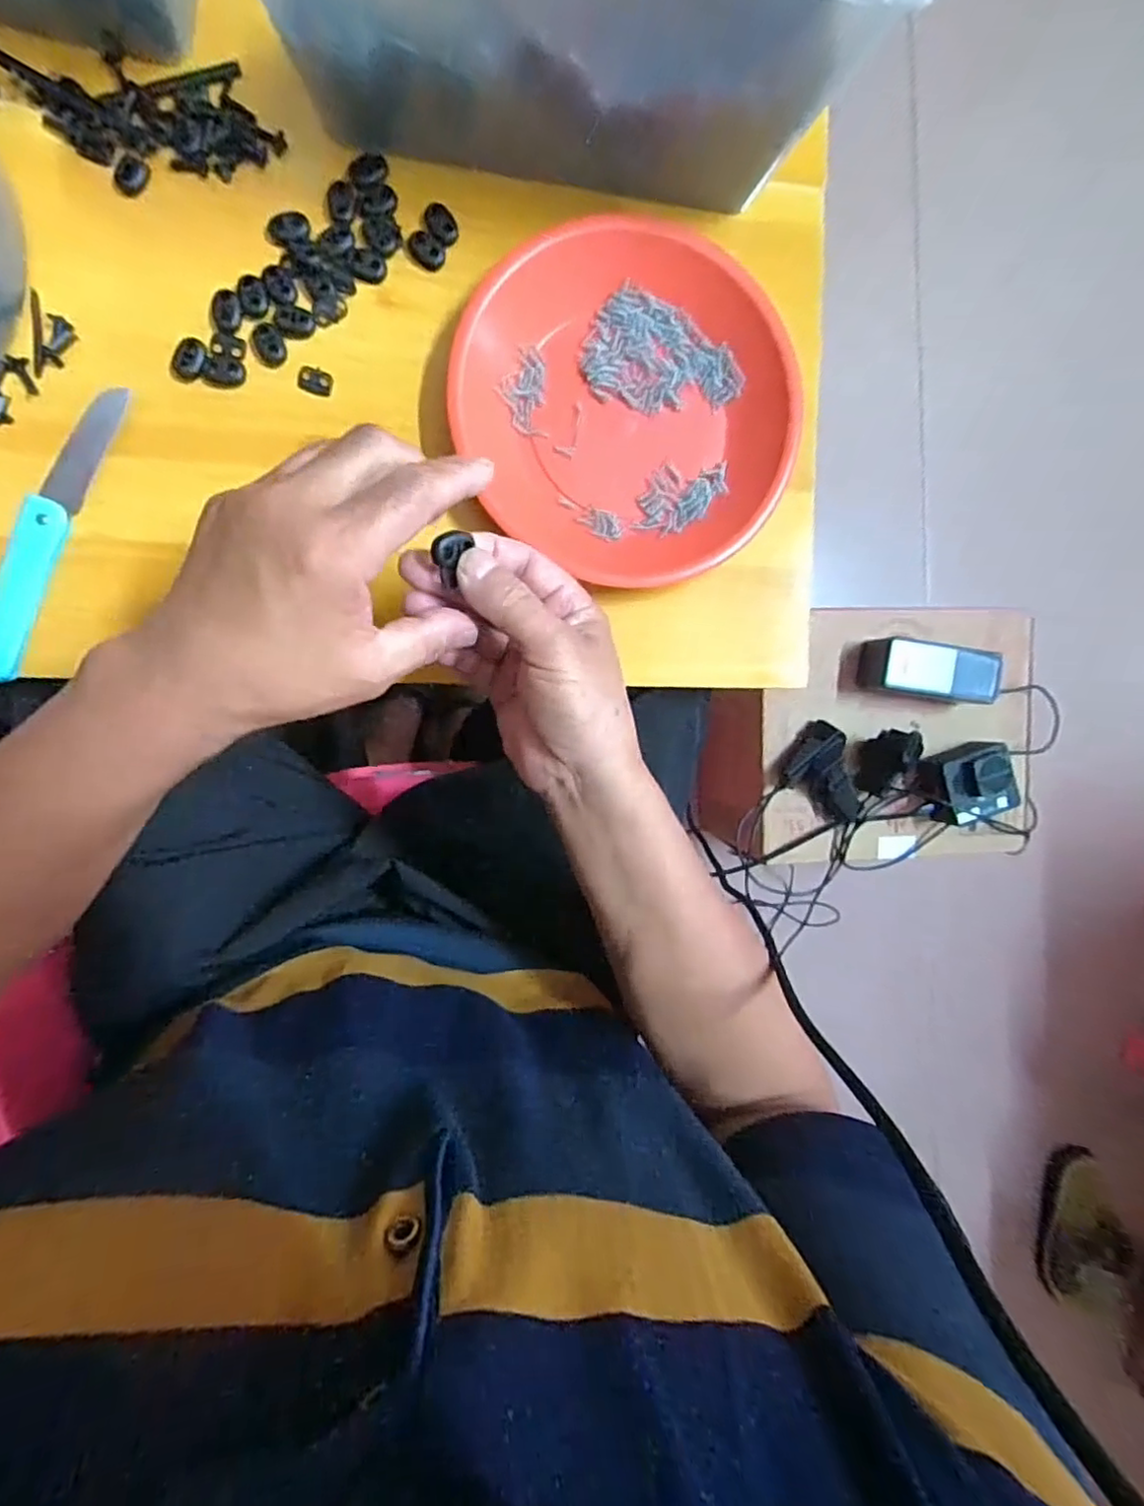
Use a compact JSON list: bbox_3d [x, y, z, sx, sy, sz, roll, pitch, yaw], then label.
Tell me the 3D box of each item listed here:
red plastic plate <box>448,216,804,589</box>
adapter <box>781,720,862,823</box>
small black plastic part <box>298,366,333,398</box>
[{"bbox_3d":[0.034,-0.200,0.370,0.189,0.031,0.184,0,93,-7],"label":"red plastic plate"},{"bbox_3d":[0.260,0.027,0.669,0.064,0.034,0.107,-22,96,-6],"label":"adapter"},{"bbox_3d":[-0.144,-0.209,0.360,0.018,0.004,0.013,10,92,-8],"label":"small black plastic part"}]

